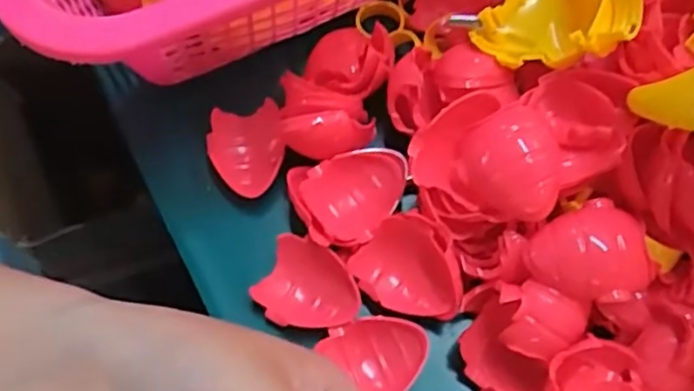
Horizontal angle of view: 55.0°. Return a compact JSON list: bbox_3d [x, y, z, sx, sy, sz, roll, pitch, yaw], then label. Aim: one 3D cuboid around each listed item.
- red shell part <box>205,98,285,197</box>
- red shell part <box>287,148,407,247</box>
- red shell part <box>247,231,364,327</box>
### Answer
[{"bbox_3d":[-0.047,-0.022,0.311,0.035,0.019,0.041,-11,68,-5],"label":"red shell part"},{"bbox_3d":[0.002,0.002,0.295,0.051,0.018,0.039,-12,68,-5],"label":"red shell part"},{"bbox_3d":[-0.016,0.039,0.285,0.042,0.014,0.036,24,70,9],"label":"red shell part"}]

